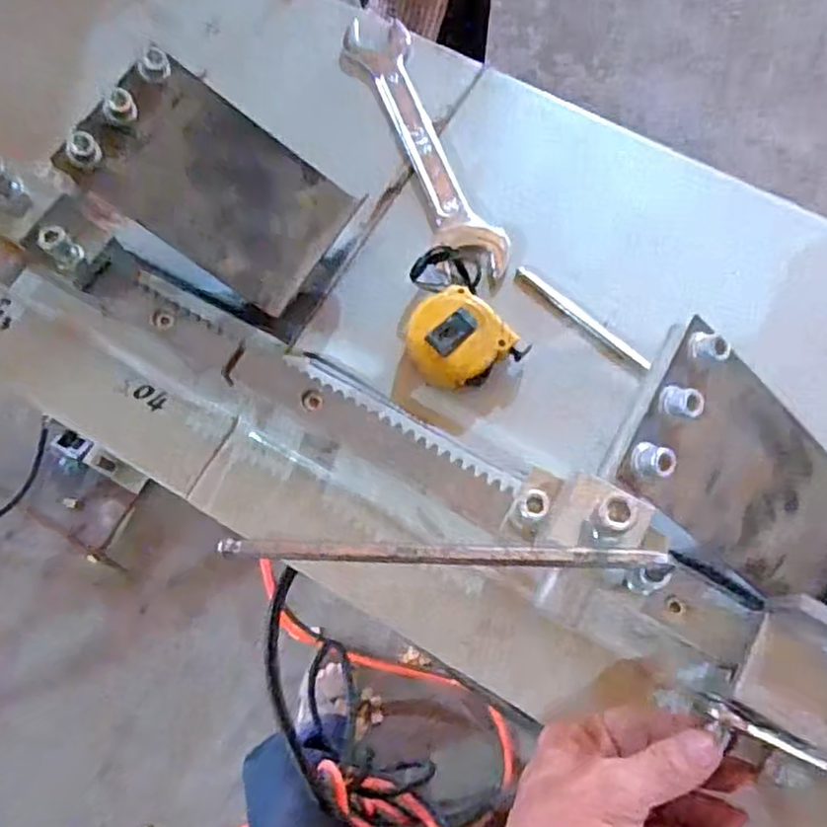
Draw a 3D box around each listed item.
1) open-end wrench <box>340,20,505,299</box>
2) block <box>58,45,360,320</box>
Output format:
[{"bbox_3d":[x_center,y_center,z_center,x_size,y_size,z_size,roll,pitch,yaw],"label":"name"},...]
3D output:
[{"bbox_3d":[0.007,-0.198,0.517,0.054,0.011,0.247,-20,73,-5],"label":"open-end wrench"},{"bbox_3d":[-0.121,-0.142,0.434,0.153,0.016,0.099,36,75,-14],"label":"block"}]

